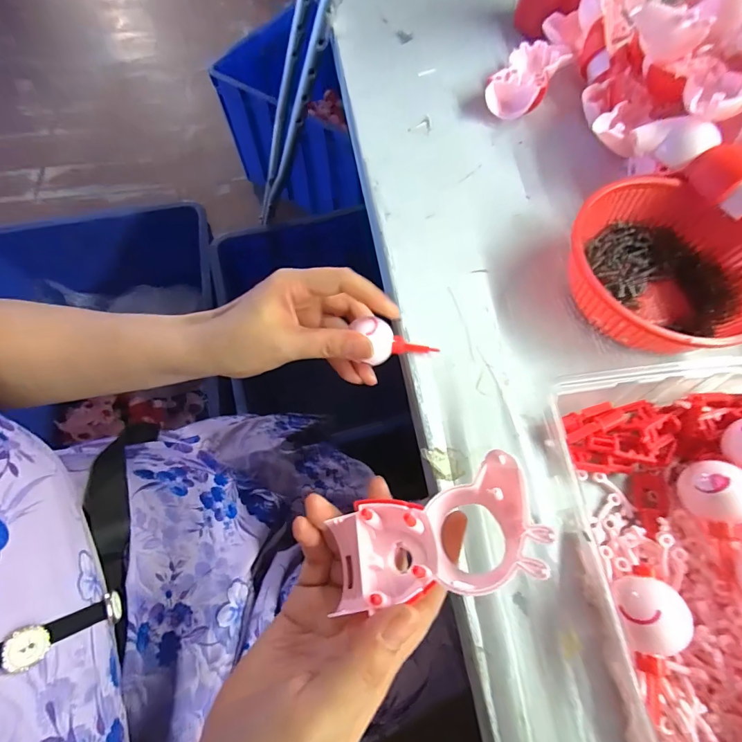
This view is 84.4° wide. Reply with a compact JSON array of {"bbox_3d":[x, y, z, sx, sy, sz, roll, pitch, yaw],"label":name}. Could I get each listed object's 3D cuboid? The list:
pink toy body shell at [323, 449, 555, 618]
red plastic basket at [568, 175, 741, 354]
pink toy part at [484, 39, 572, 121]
[{"bbox_3d":[0.026,0.081,0.195,0.105,0.027,0.051,-25,61,16],"label":"pink toy body shell"},{"bbox_3d":[0.206,-0.070,0.294,0.134,0.044,0.133,34,70,13],"label":"red plastic basket"},{"bbox_3d":[0.149,-0.278,0.395,0.050,0.029,0.095,28,69,11],"label":"pink toy part"}]

